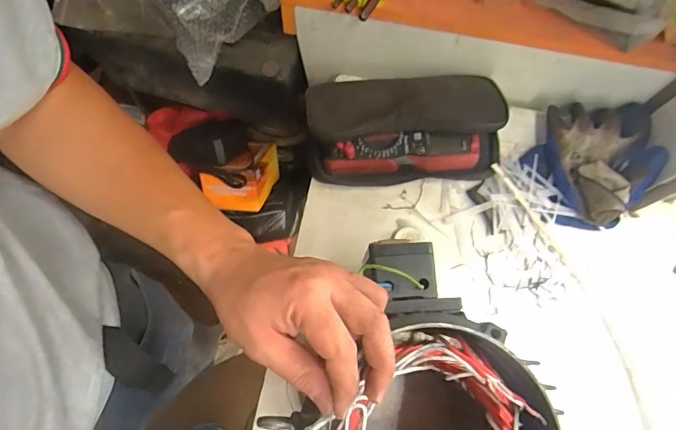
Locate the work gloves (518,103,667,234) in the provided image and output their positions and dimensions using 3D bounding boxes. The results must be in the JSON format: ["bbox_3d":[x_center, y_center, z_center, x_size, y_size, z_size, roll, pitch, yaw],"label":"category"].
[{"bbox_3d":[0.312,-0.072,0.526,0.150,0.051,0.141,0,73,-1],"label":"work gloves"}]

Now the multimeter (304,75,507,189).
[{"bbox_3d":[0.077,-0.110,0.529,0.223,0.068,0.135,-3,73,-2],"label":"multimeter"}]

